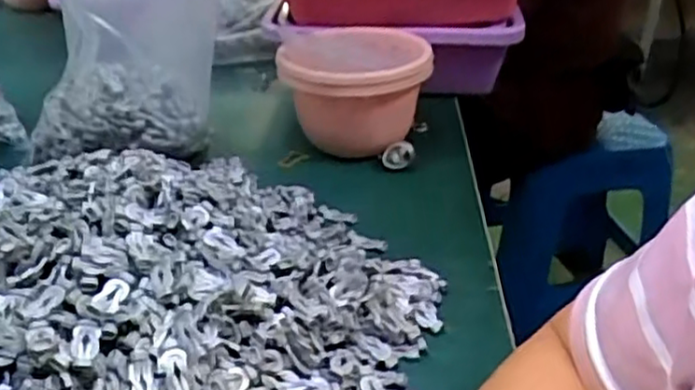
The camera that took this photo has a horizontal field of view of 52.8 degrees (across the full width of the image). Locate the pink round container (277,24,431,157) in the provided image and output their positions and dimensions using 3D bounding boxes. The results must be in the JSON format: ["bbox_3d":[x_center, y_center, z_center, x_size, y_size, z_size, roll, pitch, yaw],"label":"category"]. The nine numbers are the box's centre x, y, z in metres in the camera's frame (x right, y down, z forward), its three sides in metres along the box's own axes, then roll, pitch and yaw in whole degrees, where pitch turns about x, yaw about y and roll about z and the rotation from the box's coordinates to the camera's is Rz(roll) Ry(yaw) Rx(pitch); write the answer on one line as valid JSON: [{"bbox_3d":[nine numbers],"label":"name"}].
[{"bbox_3d":[0.009,-0.093,0.653,0.133,0.092,0.127,1,30,3],"label":"pink round container"}]

